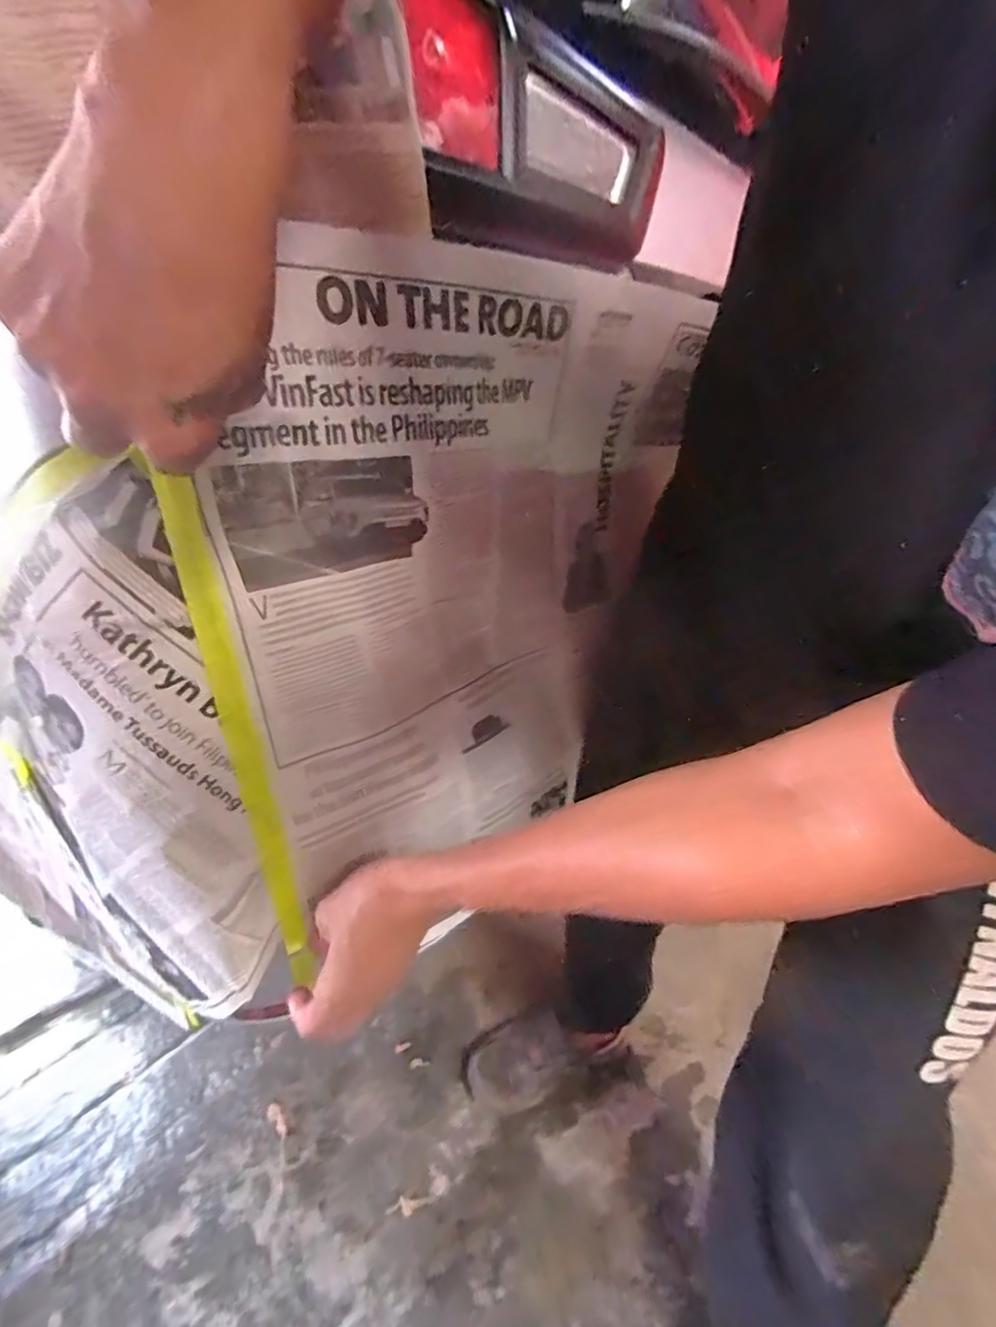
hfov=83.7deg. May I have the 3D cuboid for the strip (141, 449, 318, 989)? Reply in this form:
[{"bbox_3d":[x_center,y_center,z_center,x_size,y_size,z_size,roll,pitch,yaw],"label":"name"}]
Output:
[{"bbox_3d":[-0.164,0.072,0.374,0.019,0.377,0.010,-18,26,-31],"label":"strip"}]

